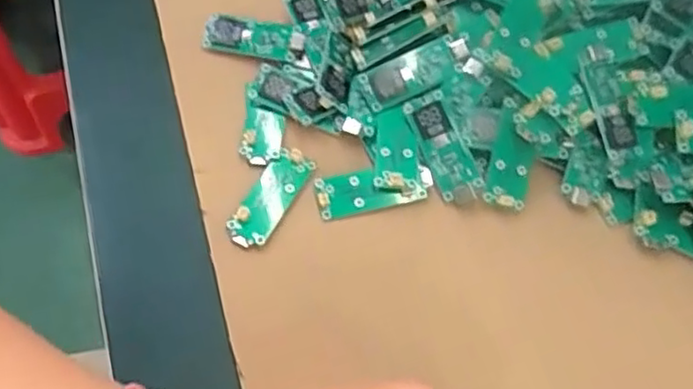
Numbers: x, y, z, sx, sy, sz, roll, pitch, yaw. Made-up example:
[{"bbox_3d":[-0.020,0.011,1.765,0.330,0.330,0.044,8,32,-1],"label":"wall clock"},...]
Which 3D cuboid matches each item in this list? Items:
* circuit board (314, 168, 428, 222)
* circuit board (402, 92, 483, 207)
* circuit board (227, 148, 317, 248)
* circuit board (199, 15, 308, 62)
[{"bbox_3d":[0.010,-0.002,0.296,0.047,0.005,0.019,-12,89,-5],"label":"circuit board"},{"bbox_3d":[0.044,-0.020,0.299,0.018,0.004,0.052,-25,80,11],"label":"circuit board"},{"bbox_3d":[-0.033,0.001,0.295,0.018,0.004,0.051,31,63,5],"label":"circuit board"},{"bbox_3d":[-0.046,-0.077,0.327,0.051,0.004,0.017,12,100,11],"label":"circuit board"}]

